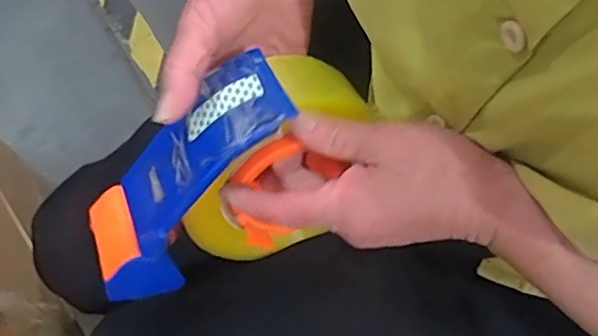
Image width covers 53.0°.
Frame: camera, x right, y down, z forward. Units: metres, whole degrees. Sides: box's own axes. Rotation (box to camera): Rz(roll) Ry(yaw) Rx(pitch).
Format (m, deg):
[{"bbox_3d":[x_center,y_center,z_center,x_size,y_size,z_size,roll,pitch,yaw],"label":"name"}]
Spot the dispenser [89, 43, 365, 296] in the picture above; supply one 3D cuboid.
[{"bbox_3d":[-0.037,0.007,0.325,0.167,0.069,0.095,-43,77,1],"label":"dispenser"}]

